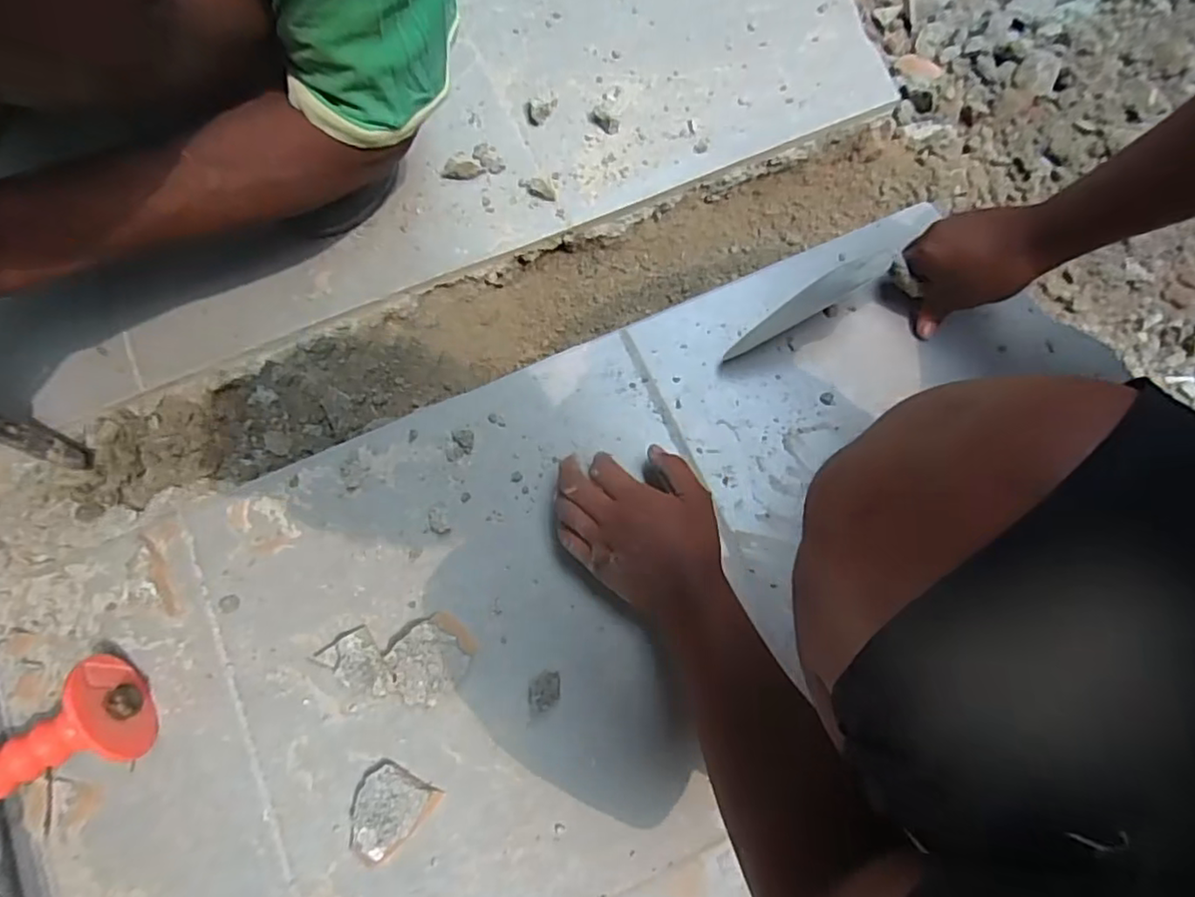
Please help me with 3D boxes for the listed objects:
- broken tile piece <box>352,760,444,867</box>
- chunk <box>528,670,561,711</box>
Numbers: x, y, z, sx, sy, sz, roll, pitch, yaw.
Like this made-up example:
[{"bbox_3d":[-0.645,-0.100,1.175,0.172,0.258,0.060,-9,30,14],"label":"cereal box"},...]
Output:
[{"bbox_3d":[-0.153,0.268,0.464,0.053,0.015,0.062,26,76,5],"label":"broken tile piece"},{"bbox_3d":[-0.040,0.184,0.485,0.025,0.016,0.025,-8,75,-4],"label":"chunk"}]

